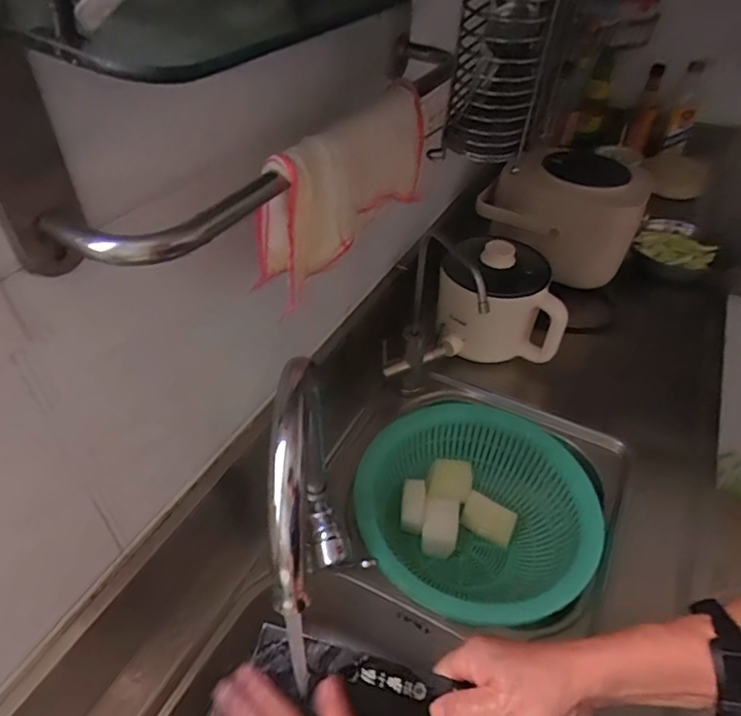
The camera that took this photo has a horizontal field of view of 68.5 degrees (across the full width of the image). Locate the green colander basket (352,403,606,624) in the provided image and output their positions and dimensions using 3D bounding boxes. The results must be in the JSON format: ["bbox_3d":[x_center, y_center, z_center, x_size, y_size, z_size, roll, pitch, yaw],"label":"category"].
[{"bbox_3d":[0.144,0.223,0.757,0.314,0.122,0.323,2,43,-2],"label":"green colander basket"}]

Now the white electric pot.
[{"bbox_3d":[0.205,-0.088,0.876,0.187,0.162,0.134,6,43,4],"label":"white electric pot"}]

